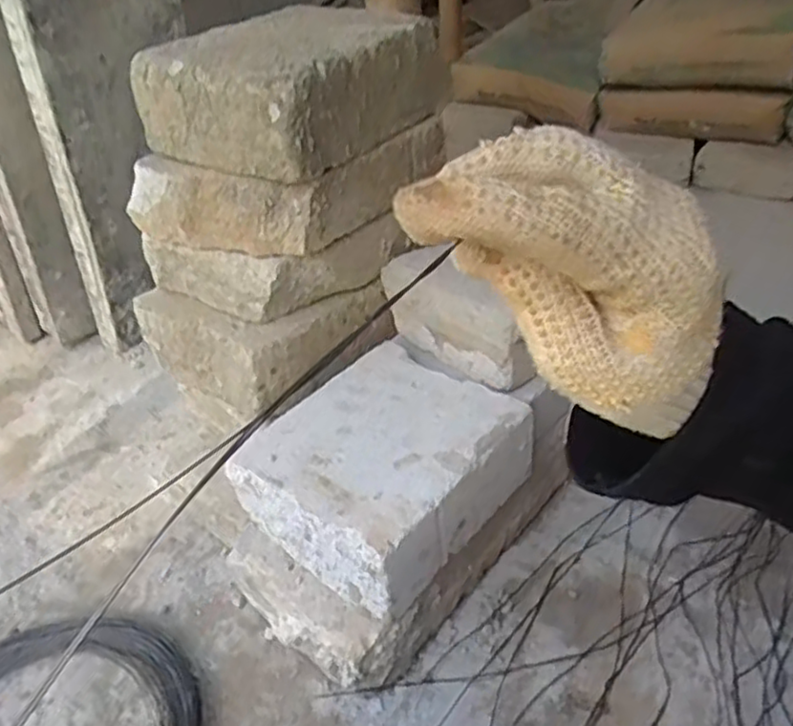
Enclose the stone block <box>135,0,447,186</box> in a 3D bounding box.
[{"bbox_3d":[-0.106,-0.289,0.733,0.193,0.101,0.250,18,43,31],"label":"stone block"}]

